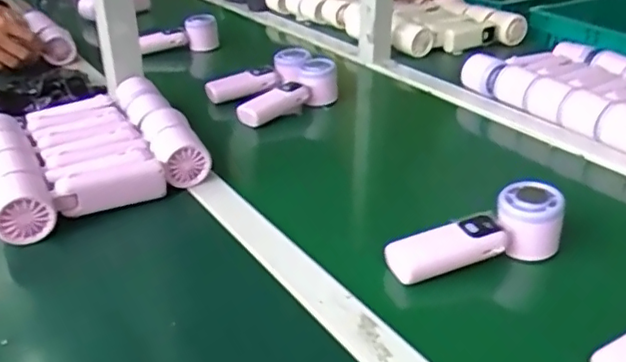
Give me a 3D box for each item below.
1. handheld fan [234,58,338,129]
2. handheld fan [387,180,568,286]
[{"bbox_3d":[-0.038,-0.119,0.882,0.166,0.077,0.067,-21,35,-32],"label":"handheld fan"},{"bbox_3d":[0.146,0.047,0.556,0.163,0.057,0.048,-8,30,-13],"label":"handheld fan"}]

